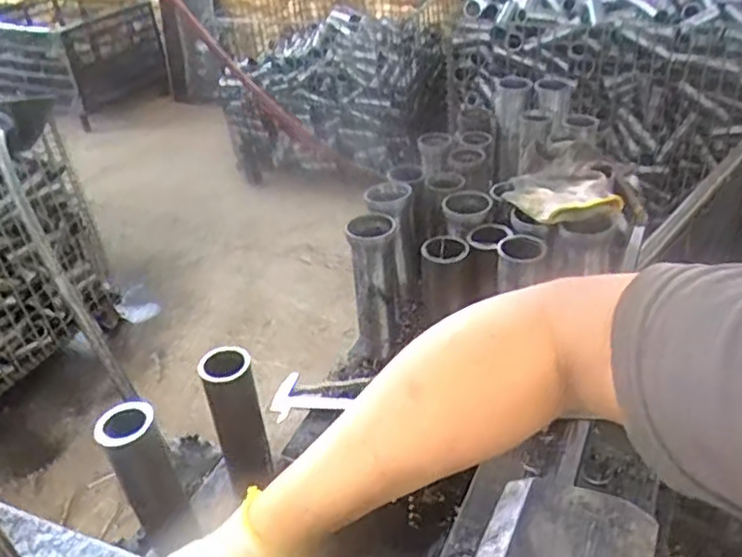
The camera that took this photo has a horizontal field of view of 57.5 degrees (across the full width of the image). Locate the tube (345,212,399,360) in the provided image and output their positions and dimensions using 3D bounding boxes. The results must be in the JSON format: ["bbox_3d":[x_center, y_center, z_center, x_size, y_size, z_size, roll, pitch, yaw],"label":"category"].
[{"bbox_3d":[0.008,0.010,0.838,0.058,0.176,0.060,-5,34,2],"label":"tube"}]

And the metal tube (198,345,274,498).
[{"bbox_3d":[-0.124,0.135,0.642,0.043,0.153,0.042,-11,34,-6],"label":"metal tube"}]

